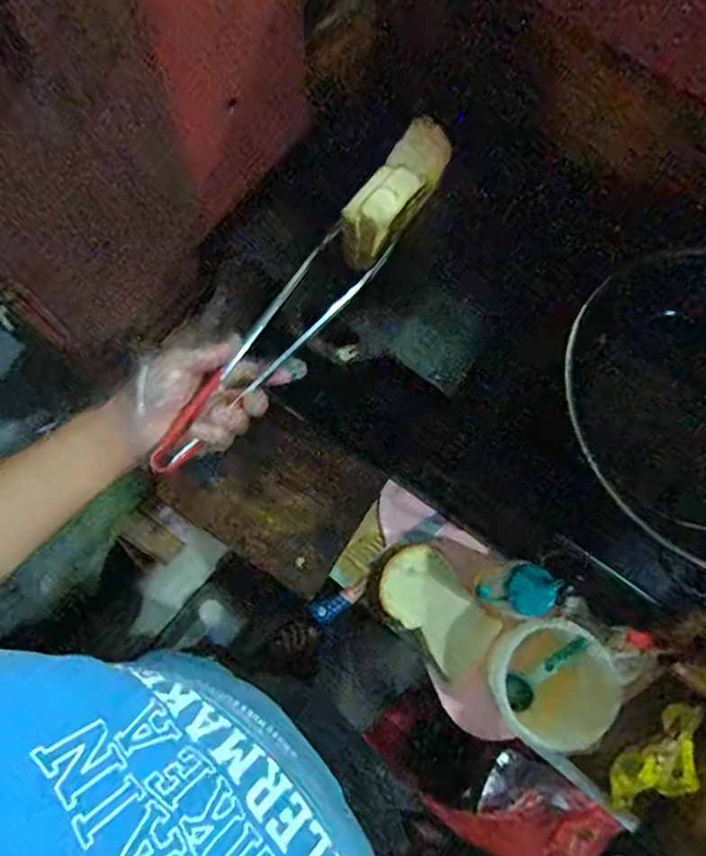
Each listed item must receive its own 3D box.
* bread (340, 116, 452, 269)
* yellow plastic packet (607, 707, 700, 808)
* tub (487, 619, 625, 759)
[{"bbox_3d":[0.041,-0.229,0.577,0.046,0.053,0.170,32,77,9],"label":"bread"},{"bbox_3d":[0.327,0.355,0.617,0.132,0.033,0.052,-43,78,-10],"label":"yellow plastic packet"},{"bbox_3d":[0.209,0.266,0.620,0.116,0.060,0.124,0,74,1],"label":"tub"}]

